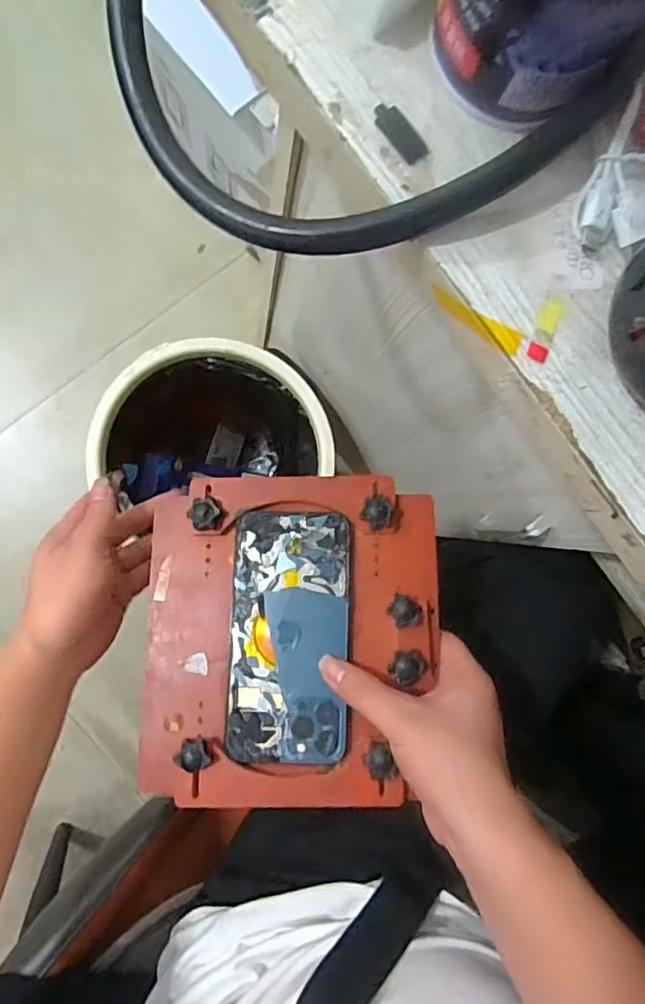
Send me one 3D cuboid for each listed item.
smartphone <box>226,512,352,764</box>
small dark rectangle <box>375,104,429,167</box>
[{"bbox_3d":[-0.021,0.085,0.383,0.078,0.004,0.157,1,77,3],"label":"smartphone"},{"bbox_3d":[0.030,-0.140,0.220,0.011,0.004,0.024,-41,93,-3],"label":"small dark rectangle"}]

